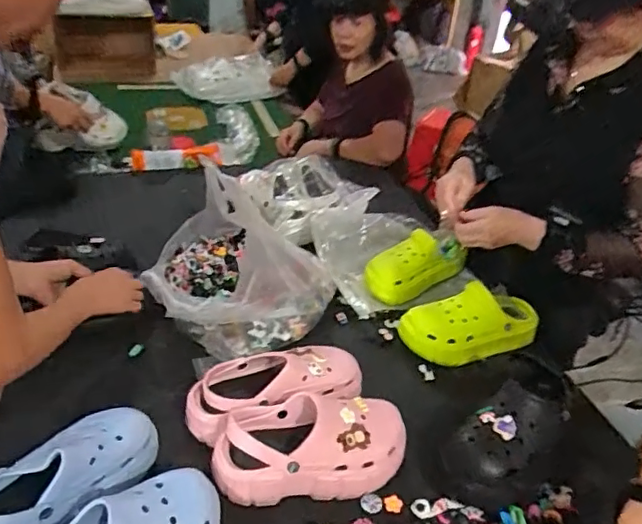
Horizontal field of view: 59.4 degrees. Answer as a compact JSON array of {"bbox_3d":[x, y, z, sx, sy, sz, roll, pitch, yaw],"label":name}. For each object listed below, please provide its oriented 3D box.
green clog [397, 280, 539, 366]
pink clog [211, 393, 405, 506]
[{"bbox_3d":[0.268,0.106,0.999,0.235,0.085,0.108,-7,36,-18],"label":"green clog"},{"bbox_3d":[-0.011,0.244,0.749,0.257,0.089,0.111,-2,35,-11],"label":"pink clog"}]

